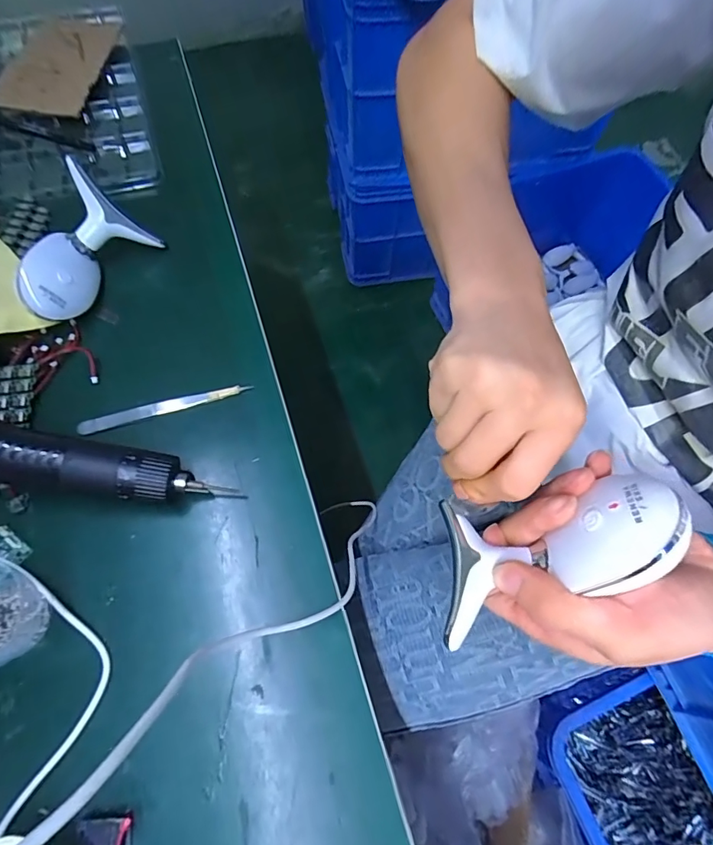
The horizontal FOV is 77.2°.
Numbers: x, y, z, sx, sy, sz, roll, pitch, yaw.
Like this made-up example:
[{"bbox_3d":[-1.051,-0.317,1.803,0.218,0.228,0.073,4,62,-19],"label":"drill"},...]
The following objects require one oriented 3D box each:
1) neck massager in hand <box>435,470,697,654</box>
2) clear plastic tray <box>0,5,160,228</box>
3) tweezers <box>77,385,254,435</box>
[{"bbox_3d":[0.092,0.058,0.215,0.113,0.040,0.062,-30,63,32],"label":"neck massager in hand"},{"bbox_3d":[-0.337,-0.338,0.469,0.273,0.027,0.330,-20,68,-9],"label":"clear plastic tray"},{"bbox_3d":[-0.143,-0.011,0.335,0.123,0.009,0.011,-16,67,-7],"label":"tweezers"}]

